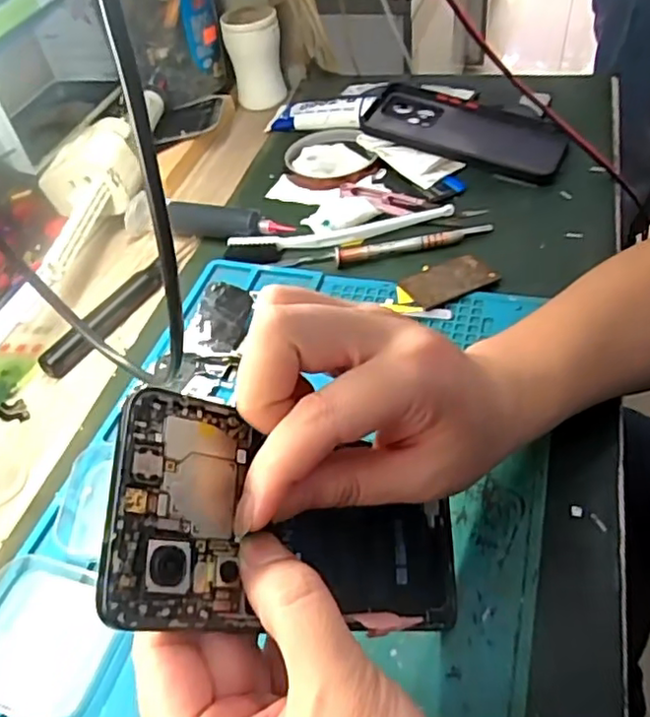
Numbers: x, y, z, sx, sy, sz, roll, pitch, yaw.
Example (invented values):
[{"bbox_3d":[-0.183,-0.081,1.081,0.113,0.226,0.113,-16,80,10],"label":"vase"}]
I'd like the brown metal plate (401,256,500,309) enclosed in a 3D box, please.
[{"bbox_3d":[0.084,-0.054,0.430,0.059,0.004,0.038,-22,46,-13],"label":"brown metal plate"}]

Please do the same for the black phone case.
[{"bbox_3d":[0.117,-0.192,0.531,0.162,0.013,0.084,21,55,18],"label":"black phone case"}]

